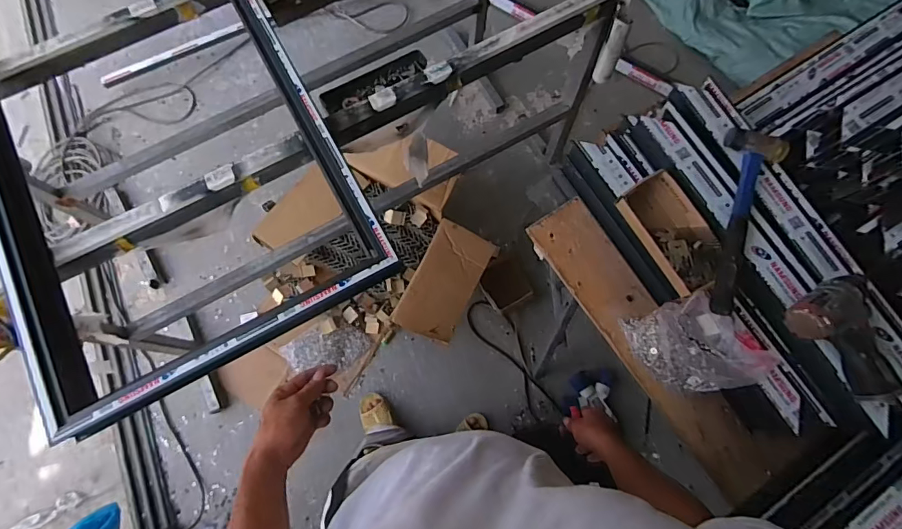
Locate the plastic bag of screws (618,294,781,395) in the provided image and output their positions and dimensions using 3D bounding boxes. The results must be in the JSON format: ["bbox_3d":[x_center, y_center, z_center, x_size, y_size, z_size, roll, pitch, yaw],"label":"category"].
[{"bbox_3d":[0.389,0.139,0.730,0.179,0.142,0.113,42,77,11],"label":"plastic bag of screws"}]

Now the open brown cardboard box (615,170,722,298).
[{"bbox_3d":[0.362,-0.050,0.745,0.098,0.047,0.196,-26,75,-8],"label":"open brown cardboard box"}]

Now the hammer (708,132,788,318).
[{"bbox_3d":[0.449,-0.070,0.690,0.087,0.046,0.301,17,74,4],"label":"hammer"}]

